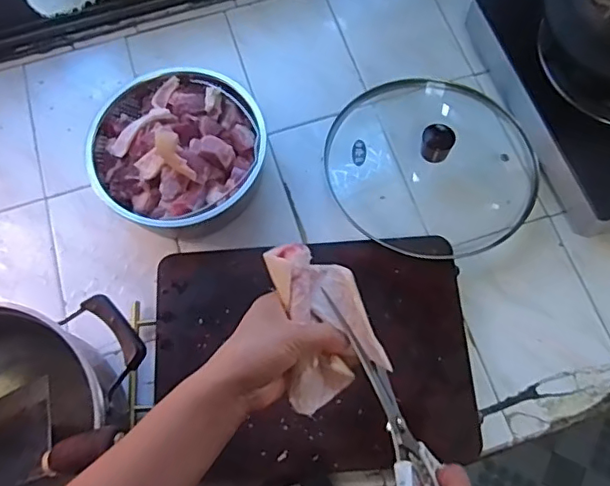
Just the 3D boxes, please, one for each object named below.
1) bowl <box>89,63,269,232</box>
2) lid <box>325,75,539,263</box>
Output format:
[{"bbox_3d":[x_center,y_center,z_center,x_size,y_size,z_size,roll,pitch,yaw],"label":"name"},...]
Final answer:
[{"bbox_3d":[-0.155,-0.117,0.694,0.203,0.081,0.208,-1,69,2],"label":"bowl"},{"bbox_3d":[0.159,-0.107,0.690,0.242,0.068,0.252,-1,69,2],"label":"lid"}]

